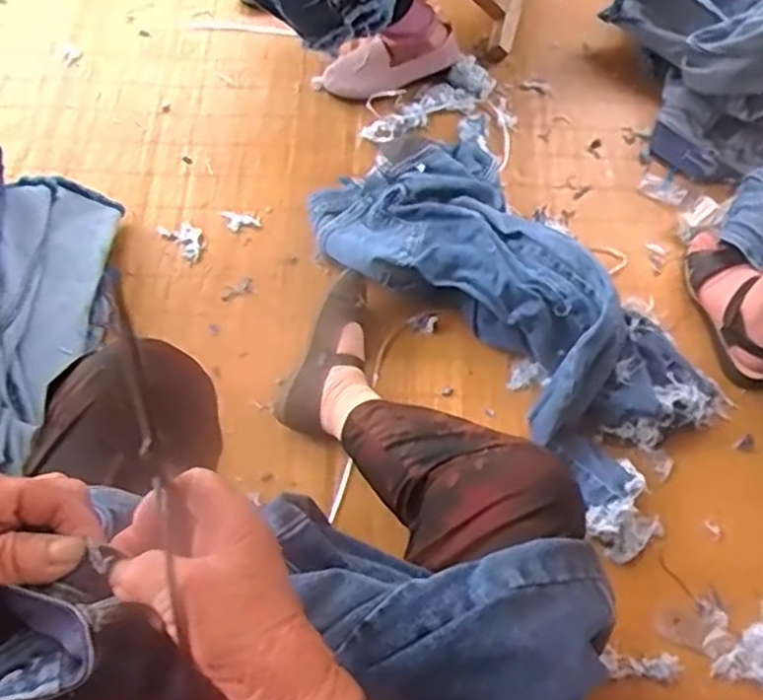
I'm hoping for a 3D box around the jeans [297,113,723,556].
[{"bbox_3d":[0.184,-0.083,0.998,0.299,0.117,0.626,-39,74,-16],"label":"jeans"}]

